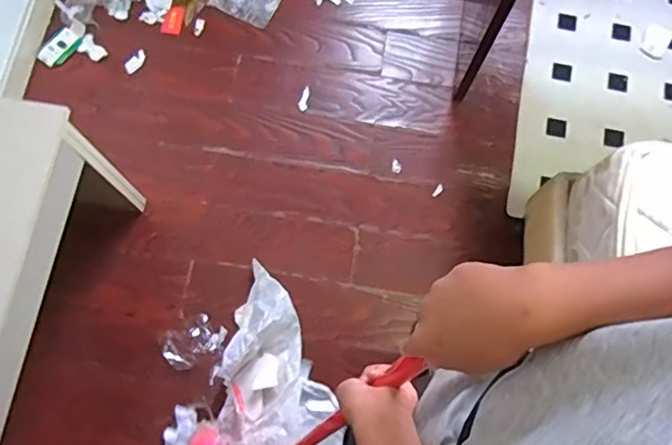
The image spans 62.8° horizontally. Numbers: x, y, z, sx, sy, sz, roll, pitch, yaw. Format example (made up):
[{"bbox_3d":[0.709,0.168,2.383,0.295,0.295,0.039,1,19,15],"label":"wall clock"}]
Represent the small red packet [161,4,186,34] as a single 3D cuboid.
[{"bbox_3d":[-0.455,-0.569,1.545,0.054,0.013,0.086,16,76,3],"label":"small red packet"}]

